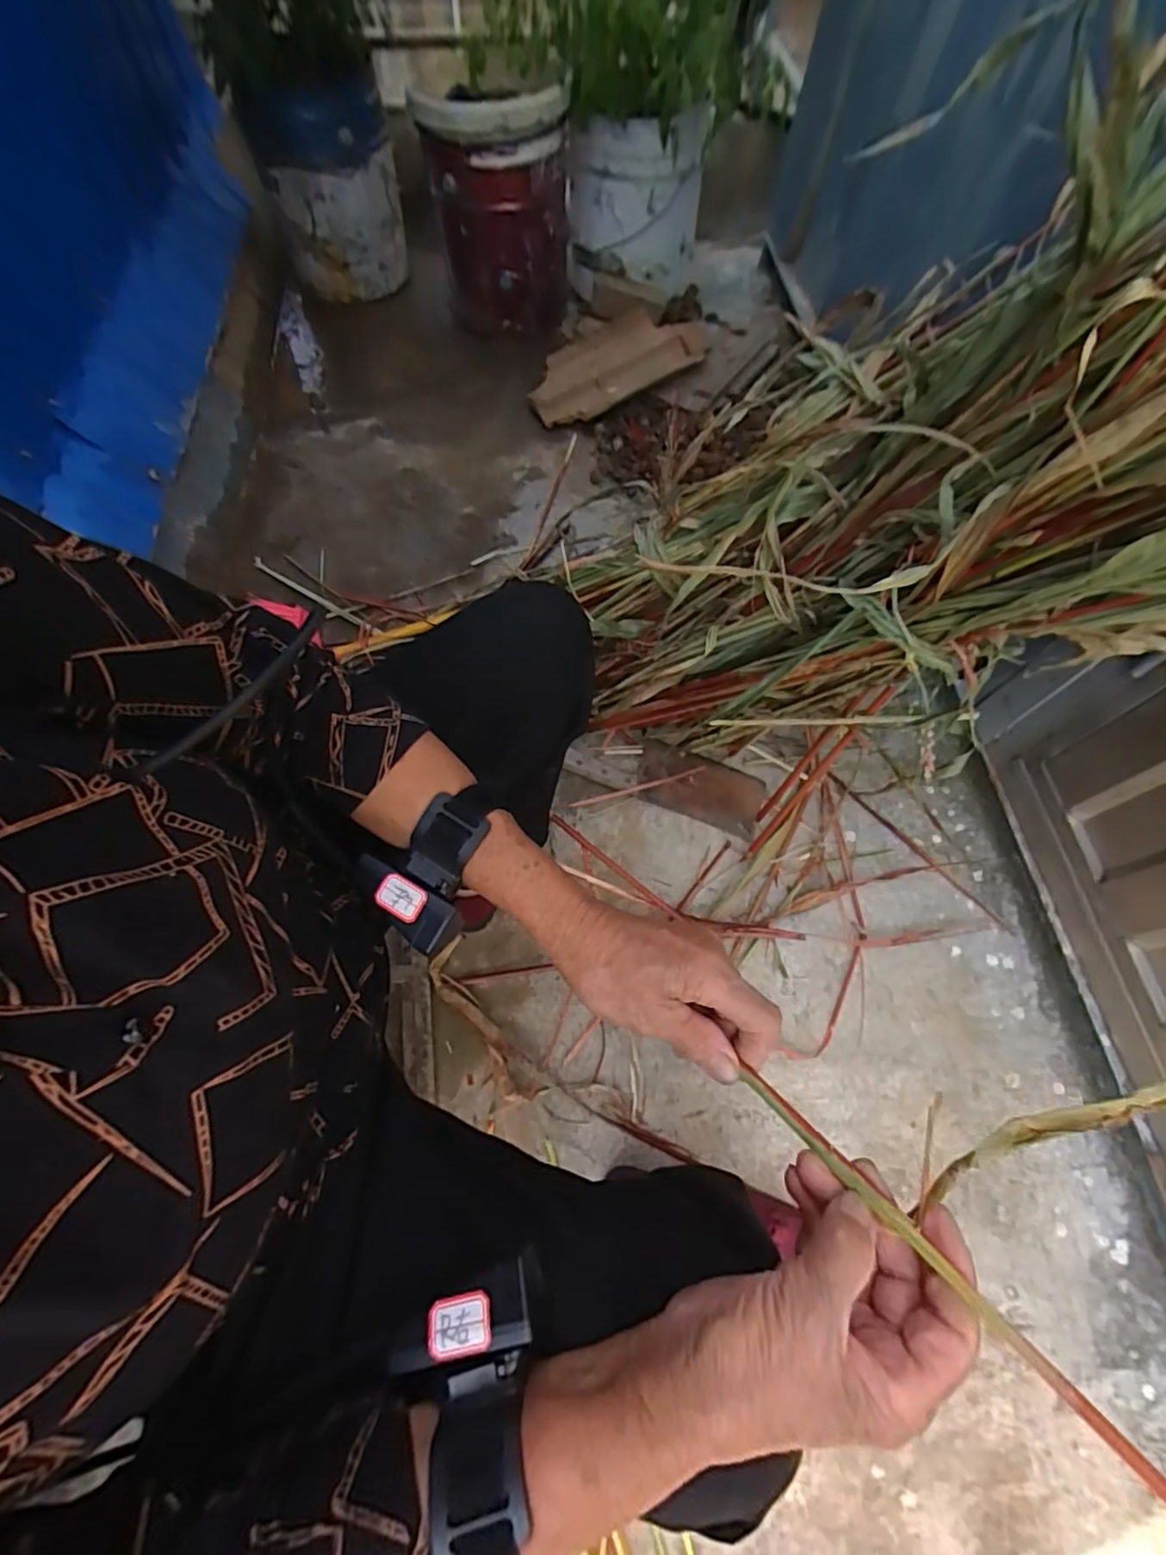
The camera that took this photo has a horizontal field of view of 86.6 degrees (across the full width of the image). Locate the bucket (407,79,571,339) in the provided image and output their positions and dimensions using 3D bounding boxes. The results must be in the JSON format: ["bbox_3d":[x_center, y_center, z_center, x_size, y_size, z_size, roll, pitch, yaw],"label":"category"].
[{"bbox_3d":[-0.155,-1.005,1.152,0.247,0.348,0.262,1,65,-3],"label":"bucket"}]

